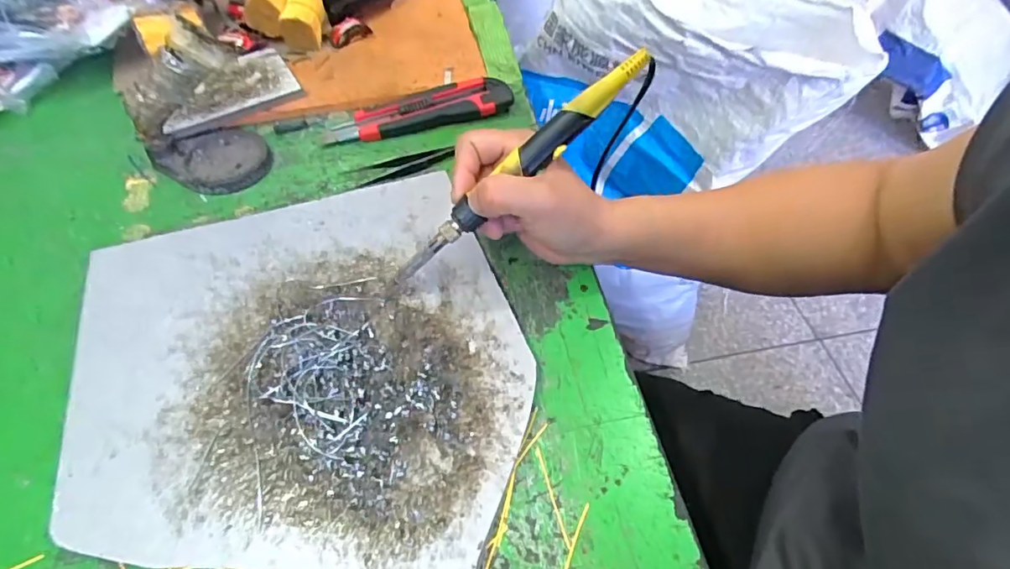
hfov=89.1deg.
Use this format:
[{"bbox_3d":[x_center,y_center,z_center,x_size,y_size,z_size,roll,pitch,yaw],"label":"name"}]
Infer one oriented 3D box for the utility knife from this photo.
[{"bbox_3d":[-0.074,-0.153,0.446,0.161,0.017,0.036,-15,55,-14],"label":"utility knife"}]

